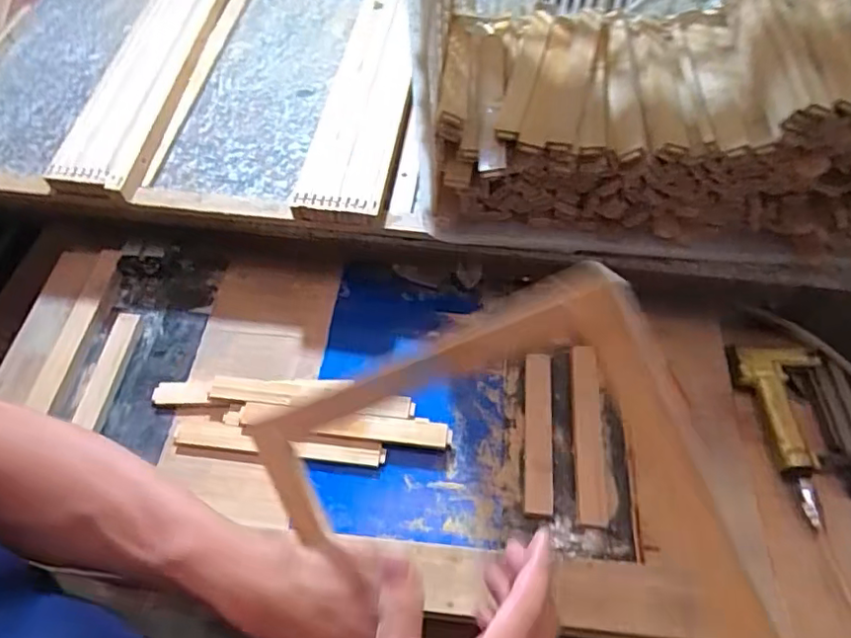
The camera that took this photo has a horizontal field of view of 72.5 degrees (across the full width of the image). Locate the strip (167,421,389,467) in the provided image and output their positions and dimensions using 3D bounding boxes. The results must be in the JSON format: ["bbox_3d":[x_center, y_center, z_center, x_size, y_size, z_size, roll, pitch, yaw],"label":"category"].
[{"bbox_3d":[-0.175,0.148,0.688,0.252,0.015,0.029,6,58,4],"label":"strip"}]

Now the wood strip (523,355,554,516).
[{"bbox_3d":[0.135,0.131,0.690,0.033,0.015,0.192,4,58,3],"label":"wood strip"}]

